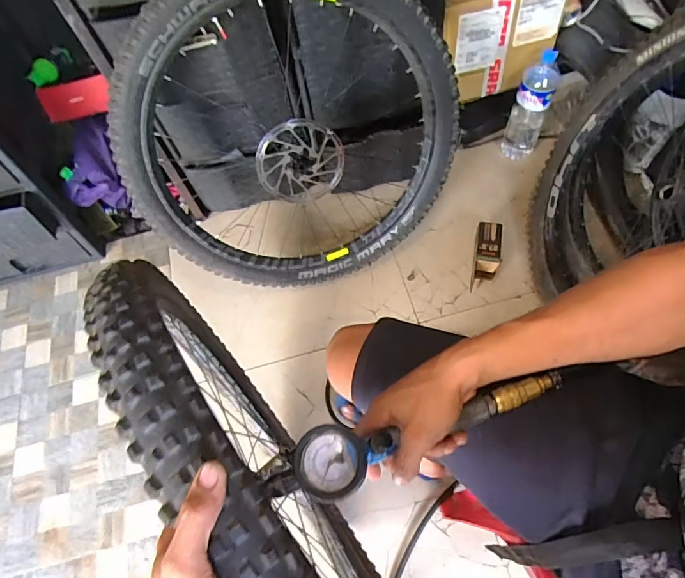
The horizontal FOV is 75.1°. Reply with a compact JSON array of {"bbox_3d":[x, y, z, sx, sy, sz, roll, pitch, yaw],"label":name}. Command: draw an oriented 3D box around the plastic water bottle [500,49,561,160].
[{"bbox_3d":[0.494,-0.461,1.183,0.091,0.300,0.075,18,68,14],"label":"plastic water bottle"}]

